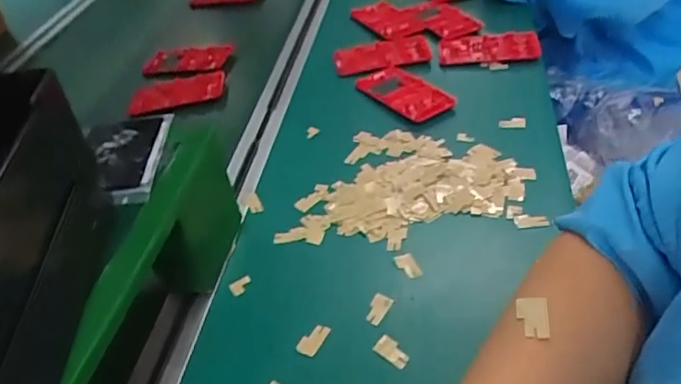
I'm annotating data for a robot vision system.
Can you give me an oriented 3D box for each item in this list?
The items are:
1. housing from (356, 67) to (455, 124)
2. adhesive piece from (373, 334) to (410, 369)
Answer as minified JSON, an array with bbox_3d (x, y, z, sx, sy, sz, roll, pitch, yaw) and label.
[{"bbox_3d":[0.075,-0.122,0.683,0.061,0.018,0.127,-26,44,-21],"label":"housing"},{"bbox_3d":[0.039,0.118,0.420,0.027,0.007,0.016,29,52,36],"label":"adhesive piece"}]

